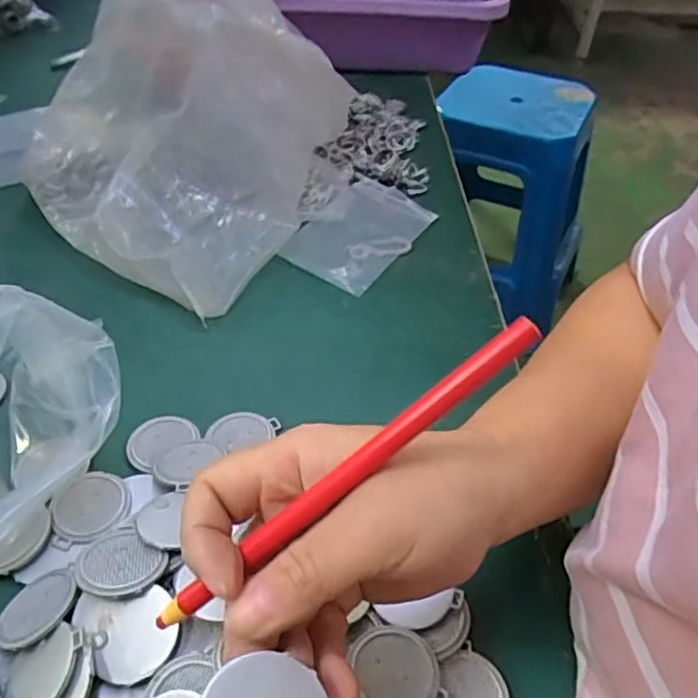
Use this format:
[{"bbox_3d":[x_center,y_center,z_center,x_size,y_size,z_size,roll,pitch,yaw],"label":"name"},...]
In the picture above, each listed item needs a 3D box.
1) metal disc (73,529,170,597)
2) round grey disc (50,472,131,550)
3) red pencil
[{"bbox_3d":[-0.107,0.099,0.302,0.039,0.005,0.035,23,31,31],"label":"metal disc"},{"bbox_3d":[-0.137,0.083,0.348,0.038,0.006,0.037,0,44,0],"label":"round grey disc"},{"bbox_3d":[-0.002,0.043,0.218,0.160,0.006,0.008,-40,50,5],"label":"red pencil"}]

